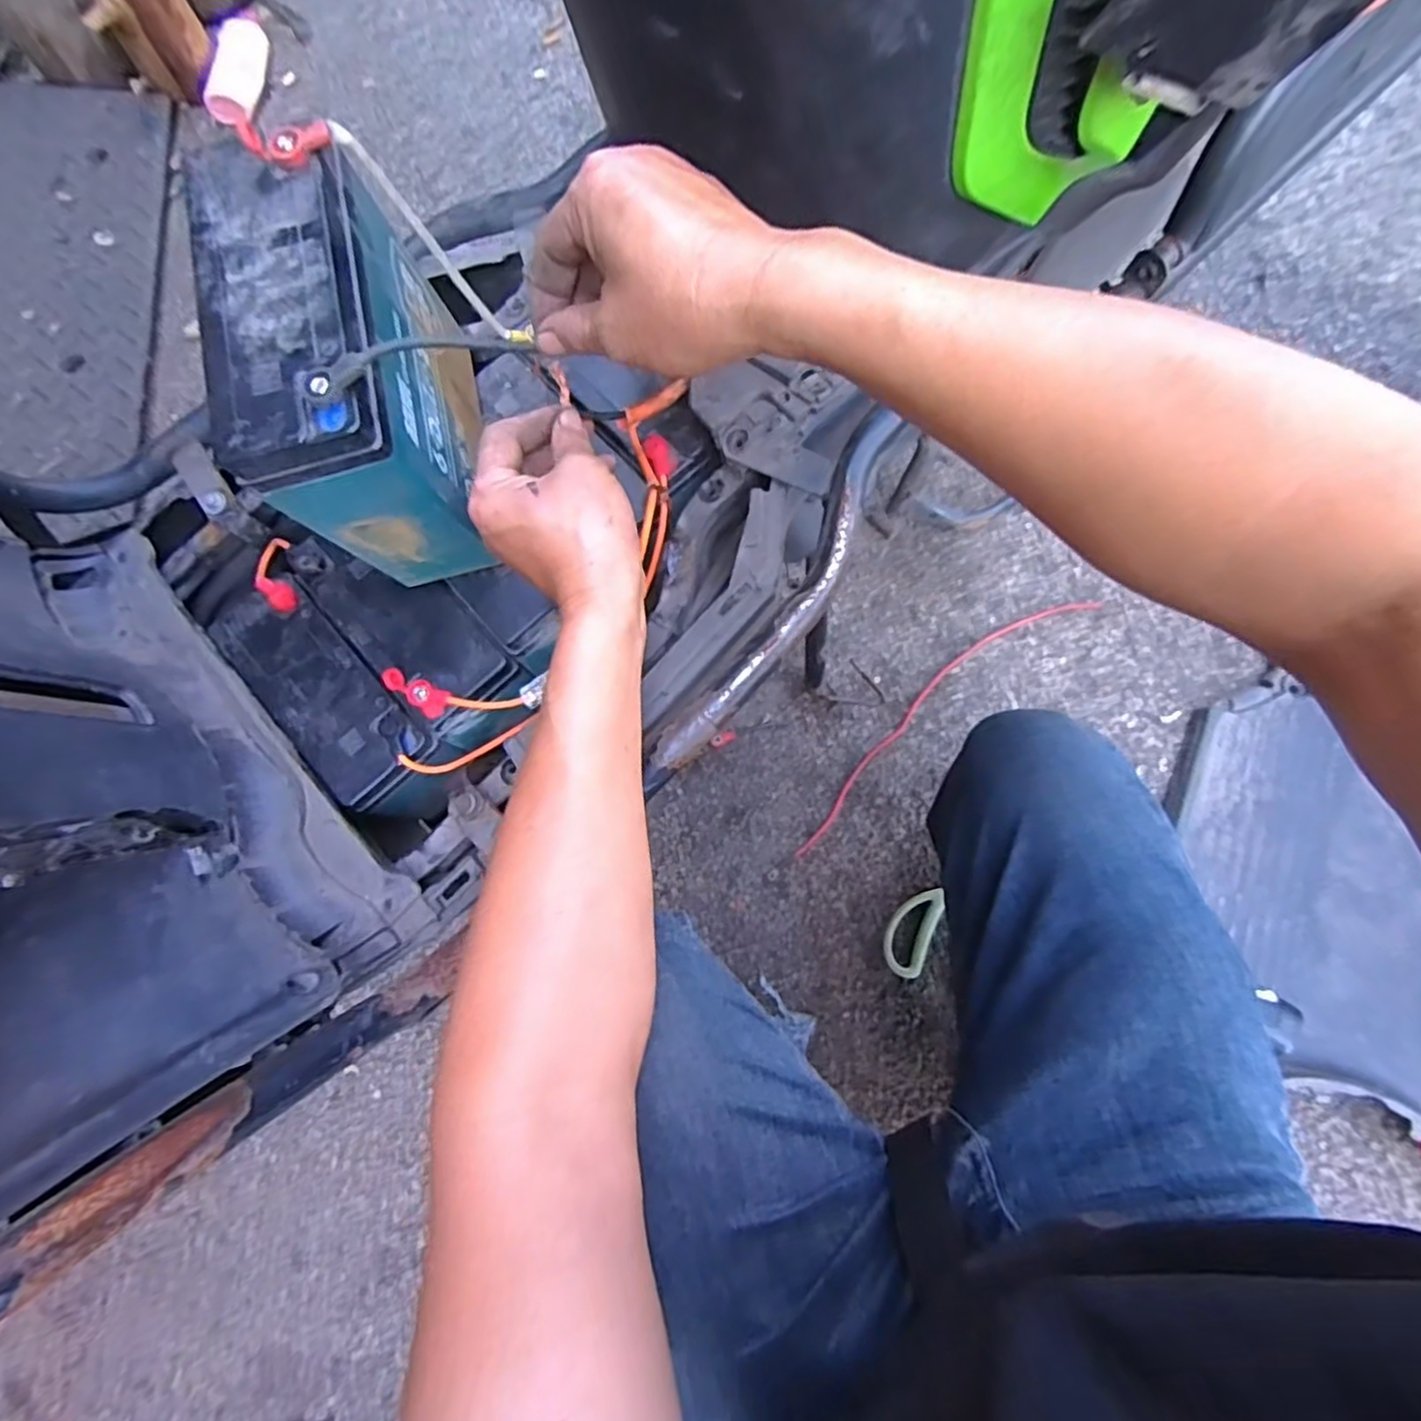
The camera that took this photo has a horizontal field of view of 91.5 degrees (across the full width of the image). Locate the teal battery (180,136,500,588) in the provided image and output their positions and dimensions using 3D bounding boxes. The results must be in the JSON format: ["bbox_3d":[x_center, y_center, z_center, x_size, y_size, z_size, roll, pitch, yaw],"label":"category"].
[{"bbox_3d":[-0.199,-0.189,0.396,0.073,0.156,0.183,-13,76,3],"label":"teal battery"}]

